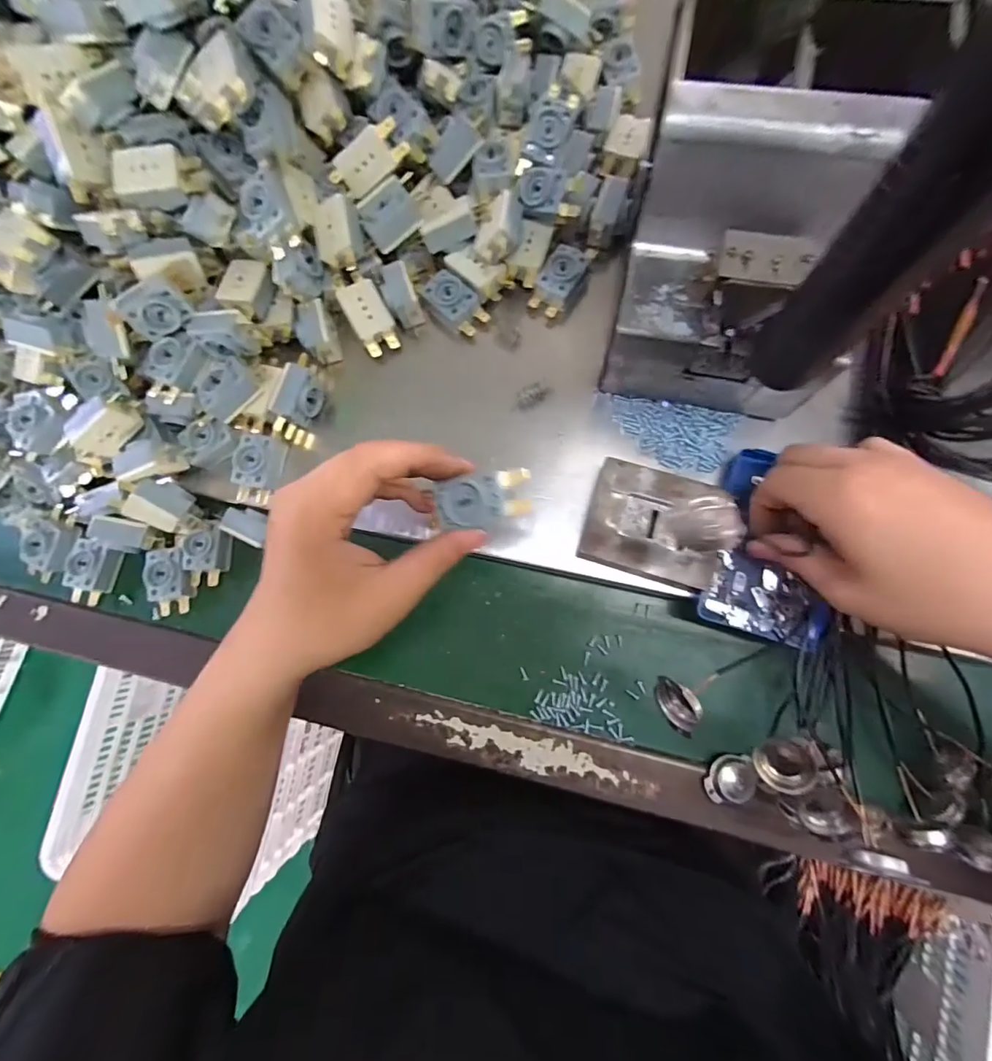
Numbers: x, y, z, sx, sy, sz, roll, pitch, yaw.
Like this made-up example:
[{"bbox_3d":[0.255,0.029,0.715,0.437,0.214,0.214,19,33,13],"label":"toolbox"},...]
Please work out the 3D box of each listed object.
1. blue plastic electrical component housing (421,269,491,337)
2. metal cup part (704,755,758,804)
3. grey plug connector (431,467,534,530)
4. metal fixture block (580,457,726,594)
[{"bbox_3d":[-0.031,-0.165,0.348,0.046,0.017,0.027,41,88,10],"label":"blue plastic electrical component housing"},{"bbox_3d":[0.148,0.158,0.303,0.030,0.022,0.030,-1,82,6],"label":"metal cup part"},{"bbox_3d":[-0.007,-0.014,0.235,0.048,0.015,0.025,-7,81,5],"label":"grey plug connector"},{"bbox_3d":[0.099,-0.002,0.306,0.079,0.033,0.065,17,84,8],"label":"metal fixture block"}]

